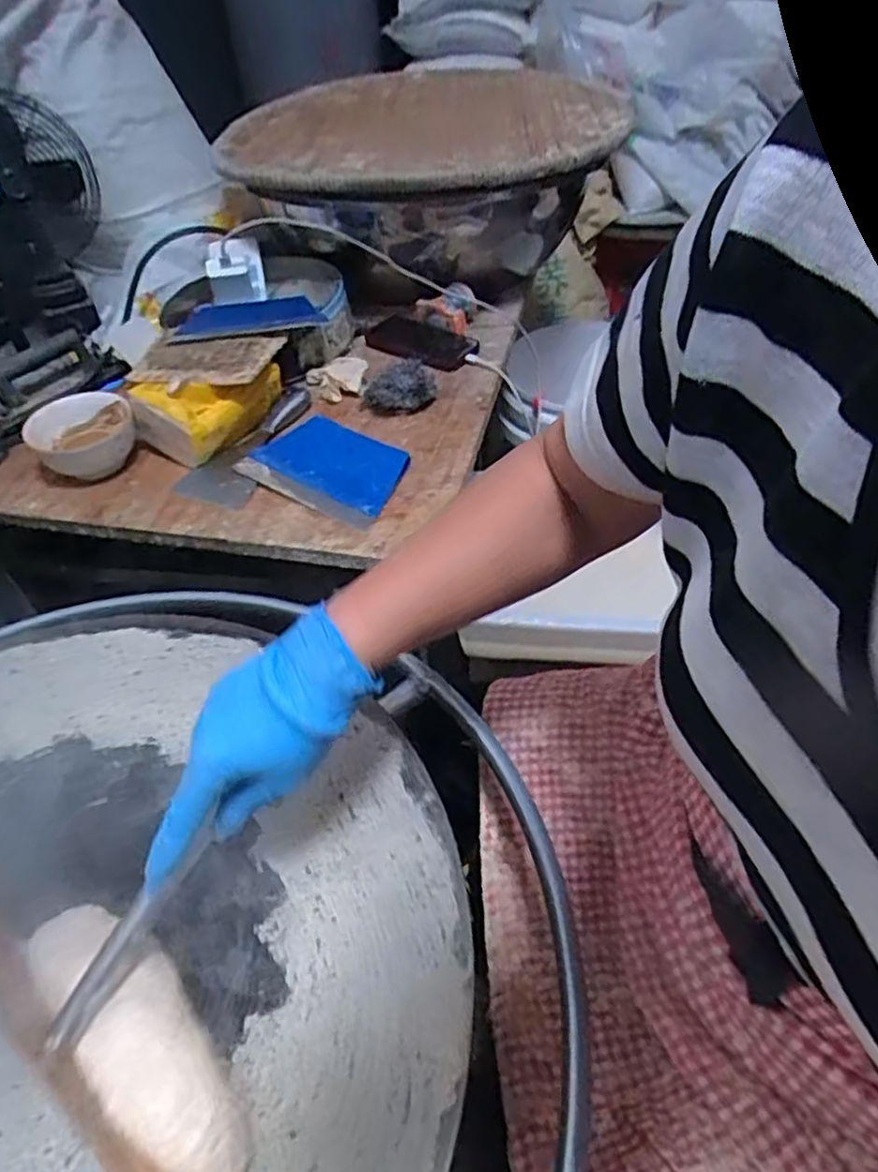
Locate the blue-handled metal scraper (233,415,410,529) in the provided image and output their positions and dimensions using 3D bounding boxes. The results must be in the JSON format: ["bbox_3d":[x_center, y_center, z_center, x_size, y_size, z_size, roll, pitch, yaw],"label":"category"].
[{"bbox_3d":[-0.123,-0.139,0.813,0.185,0.016,0.131,25,52,25],"label":"blue-handled metal scraper"}]

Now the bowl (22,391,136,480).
[{"bbox_3d":[-0.424,-0.179,0.842,0.112,0.073,0.119,-2,46,2],"label":"bowl"}]

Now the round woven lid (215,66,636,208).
[{"bbox_3d":[-0.008,-0.663,1.018,0.546,0.055,0.537,-2,46,2],"label":"round woven lid"}]

